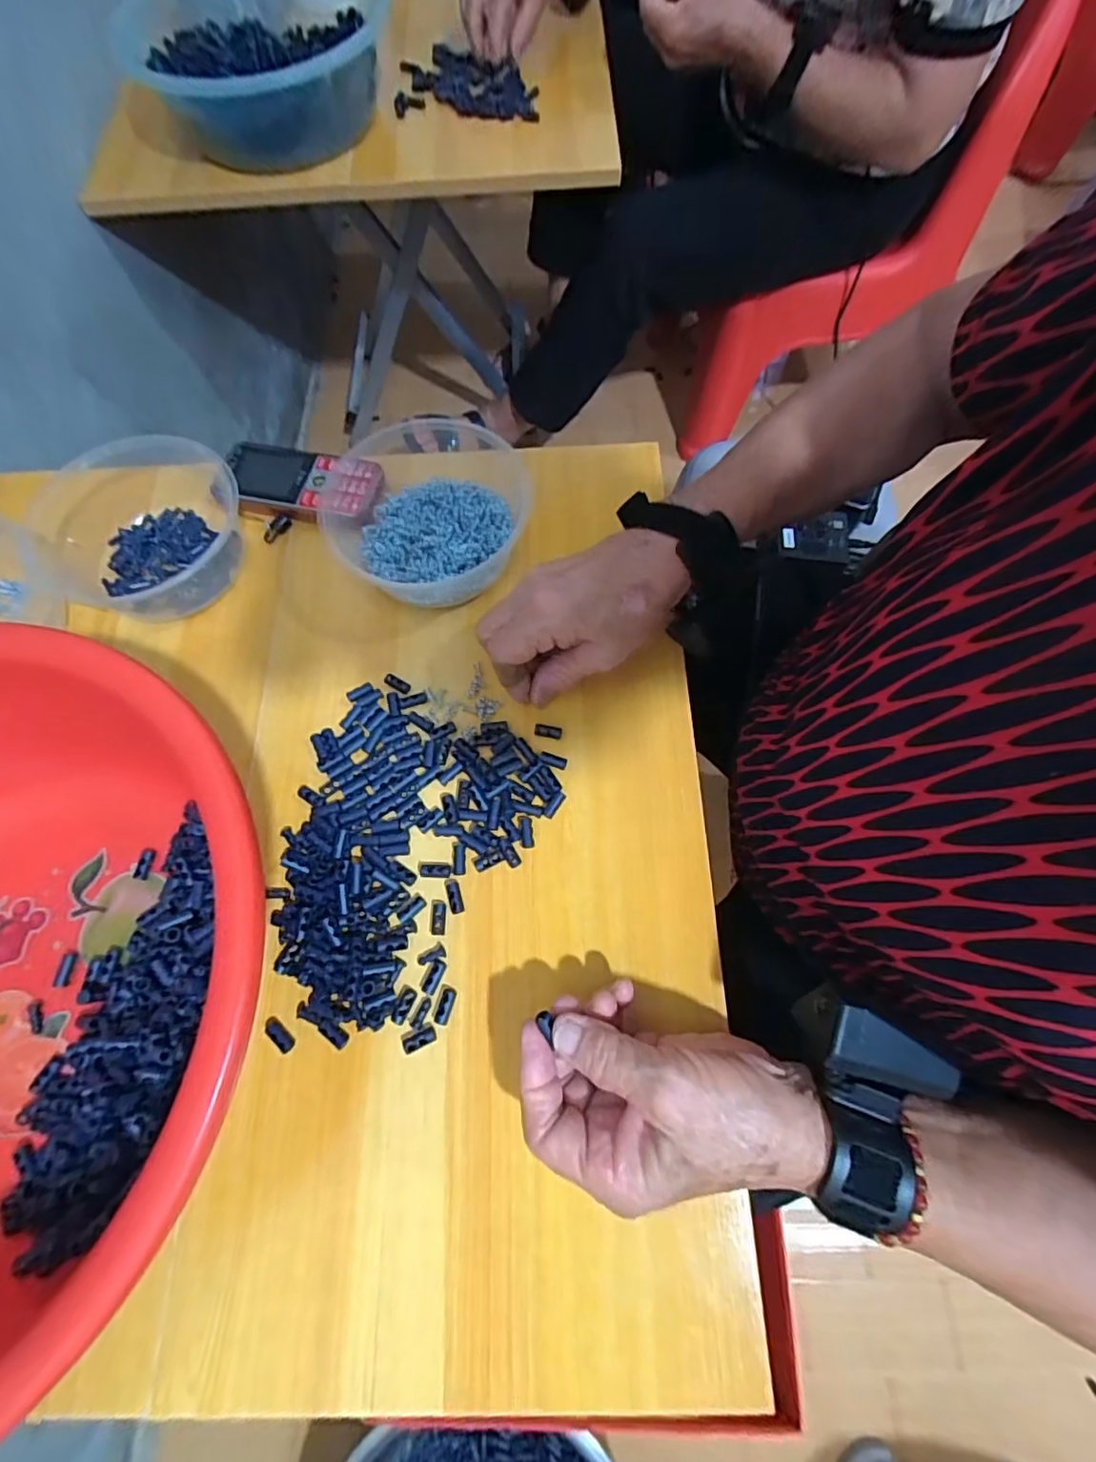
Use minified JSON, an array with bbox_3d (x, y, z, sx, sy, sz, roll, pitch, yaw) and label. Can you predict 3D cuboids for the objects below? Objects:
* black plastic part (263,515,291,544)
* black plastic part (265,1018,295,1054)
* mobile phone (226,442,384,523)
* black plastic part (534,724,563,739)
[{"bbox_3d":[-0.216,-0.161,0.452,0.015,0.007,0.025,40,76,15],"label":"black plastic part"},{"bbox_3d":[-0.154,0.173,0.325,0.021,0.005,0.008,37,76,15],"label":"black plastic part"},{"bbox_3d":[-0.196,-0.197,0.458,0.129,0.018,0.059,10,71,6],"label":"mobile phone"},{"bbox_3d":[0.000,0.000,0.386,0.019,0.004,0.009,11,71,6],"label":"black plastic part"}]

